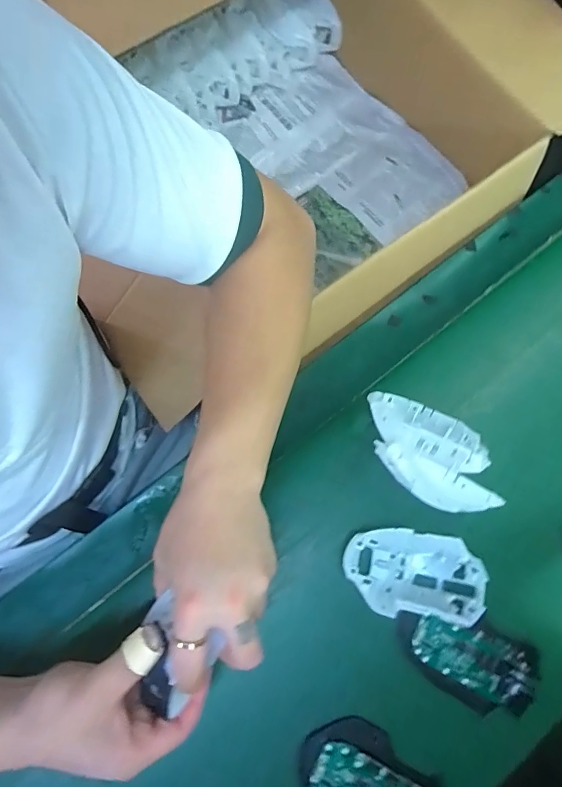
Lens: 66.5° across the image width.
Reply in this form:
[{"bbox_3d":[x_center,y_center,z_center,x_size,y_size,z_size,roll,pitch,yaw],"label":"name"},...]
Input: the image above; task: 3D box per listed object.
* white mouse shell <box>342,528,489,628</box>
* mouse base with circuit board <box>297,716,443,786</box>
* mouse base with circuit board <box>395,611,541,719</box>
[{"bbox_3d":[0.113,0.155,0.371,0.114,0.032,0.066,10,76,2],"label":"white mouse shell"},{"bbox_3d":[0.071,0.319,0.344,0.112,0.031,0.072,34,78,7],"label":"mouse base with circuit board"},{"bbox_3d":[0.157,0.227,0.365,0.119,0.034,0.065,24,77,5],"label":"mouse base with circuit board"}]

